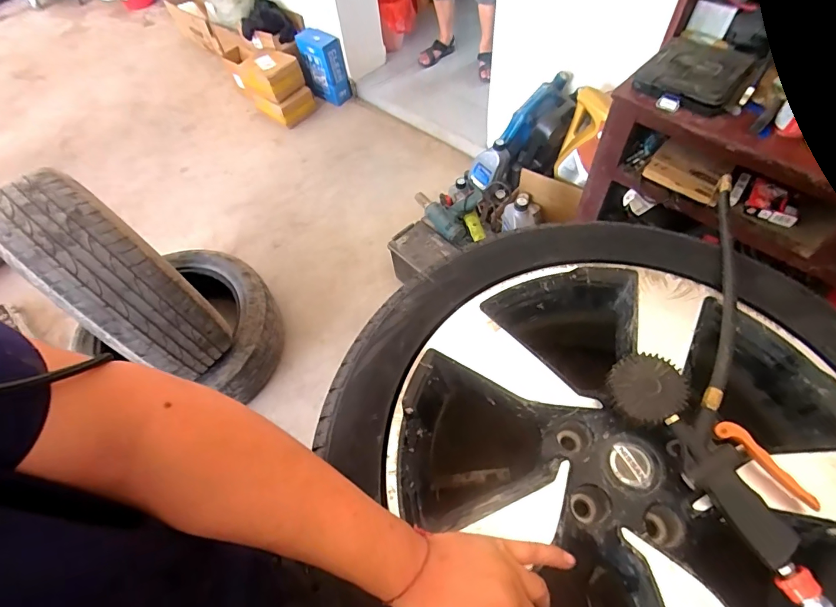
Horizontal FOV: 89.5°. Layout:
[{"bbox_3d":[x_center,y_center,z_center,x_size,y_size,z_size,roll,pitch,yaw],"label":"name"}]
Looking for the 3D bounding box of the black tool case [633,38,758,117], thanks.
[{"bbox_3d":[0.607,-0.508,0.926,0.199,0.054,0.212,35,67,23],"label":"black tool case"}]

